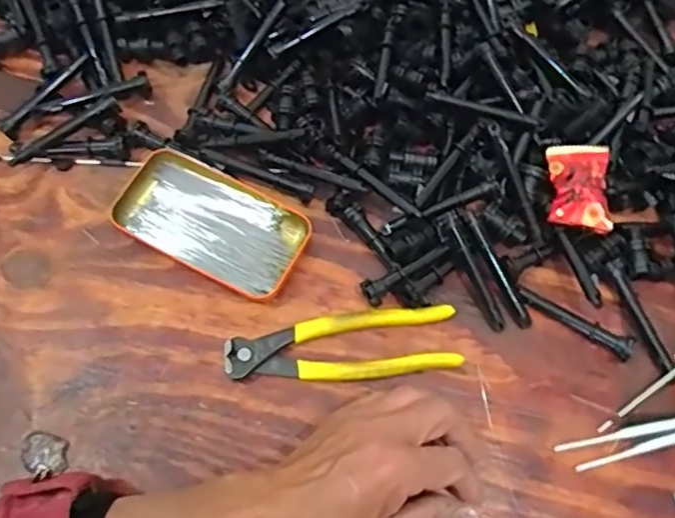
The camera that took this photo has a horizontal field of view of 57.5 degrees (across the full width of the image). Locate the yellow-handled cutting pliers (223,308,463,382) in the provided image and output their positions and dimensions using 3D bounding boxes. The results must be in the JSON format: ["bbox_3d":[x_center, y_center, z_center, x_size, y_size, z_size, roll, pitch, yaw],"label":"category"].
[{"bbox_3d":[0.003,0.065,0.437,0.162,0.016,0.043,-5,67,-4],"label":"yellow-handled cutting pliers"}]

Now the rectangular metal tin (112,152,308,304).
[{"bbox_3d":[-0.095,-0.031,0.471,0.145,0.014,0.077,25,68,9],"label":"rectangular metal tin"}]

